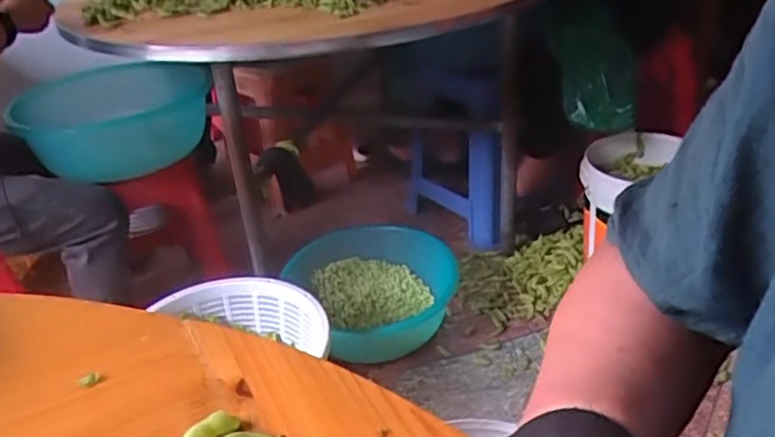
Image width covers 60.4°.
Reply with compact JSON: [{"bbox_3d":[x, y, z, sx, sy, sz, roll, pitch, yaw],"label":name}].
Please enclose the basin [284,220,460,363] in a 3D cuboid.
[{"bbox_3d":[-0.009,0.163,1.566,0.384,0.146,0.362,-3,30,2],"label":"basin"}]

